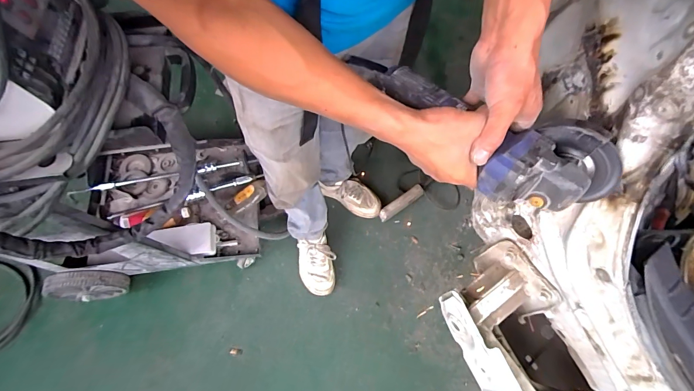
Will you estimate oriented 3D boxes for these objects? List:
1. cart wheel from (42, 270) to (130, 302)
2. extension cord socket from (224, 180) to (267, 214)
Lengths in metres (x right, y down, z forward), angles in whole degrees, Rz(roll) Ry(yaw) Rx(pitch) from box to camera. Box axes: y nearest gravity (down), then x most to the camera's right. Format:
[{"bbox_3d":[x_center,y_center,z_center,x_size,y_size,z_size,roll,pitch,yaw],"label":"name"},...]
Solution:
[{"bbox_3d":[-0.740,0.264,0.992,0.198,0.185,0.059,-4,65,-4],"label":"cart wheel"},{"bbox_3d":[-0.300,0.002,1.052,0.140,0.047,0.059,-35,70,1],"label":"extension cord socket"}]

